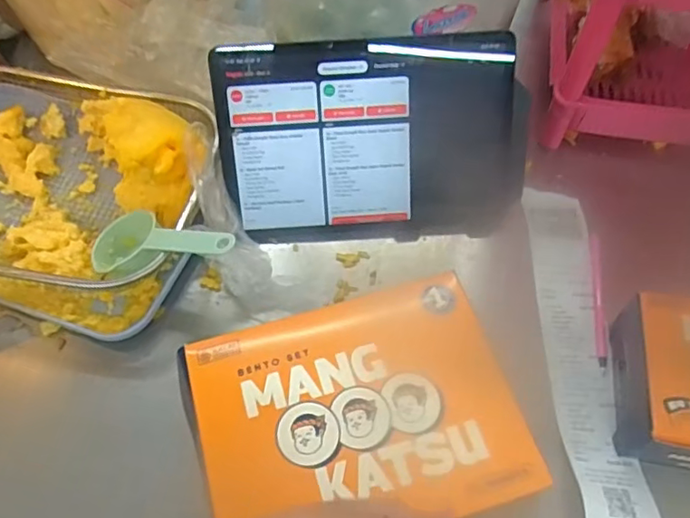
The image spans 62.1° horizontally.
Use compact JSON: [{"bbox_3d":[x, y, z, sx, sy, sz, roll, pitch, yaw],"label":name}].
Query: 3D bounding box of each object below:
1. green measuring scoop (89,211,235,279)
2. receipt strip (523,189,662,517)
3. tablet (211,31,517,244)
[{"bbox_3d":[-0.149,-0.011,0.460,0.139,0.021,0.066,1,55,32],"label":"green measuring scoop"},{"bbox_3d":[0.191,0.070,0.460,0.055,0.018,0.308,2,59,1],"label":"receipt strip"},{"bbox_3d":[0.022,-0.100,0.495,0.245,0.171,0.011,-3,21,-1],"label":"tablet"}]

